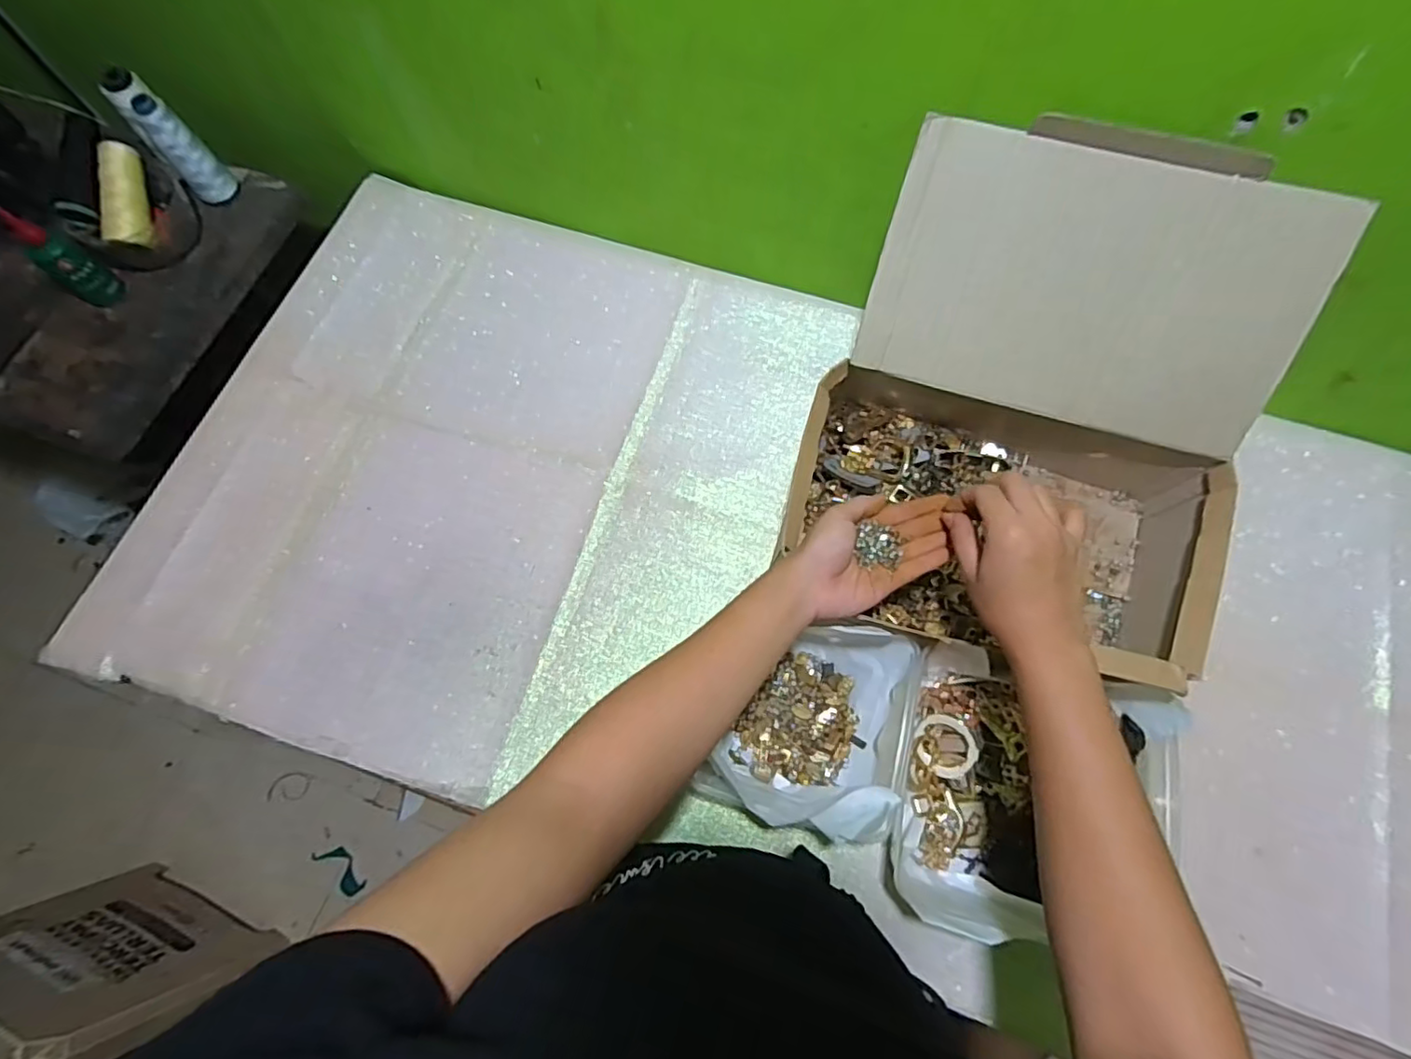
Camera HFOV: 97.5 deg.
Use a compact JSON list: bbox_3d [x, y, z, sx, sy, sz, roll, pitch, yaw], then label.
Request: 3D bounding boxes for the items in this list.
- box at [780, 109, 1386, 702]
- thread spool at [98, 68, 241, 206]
[{"bbox_3d":[0.261,-0.084,0.503,0.328,0.225,0.334,18,72,8],"label":"box"},{"bbox_3d":[-0.597,-0.436,0.697,0.047,0.136,0.051,-1,70,2],"label":"thread spool"}]

